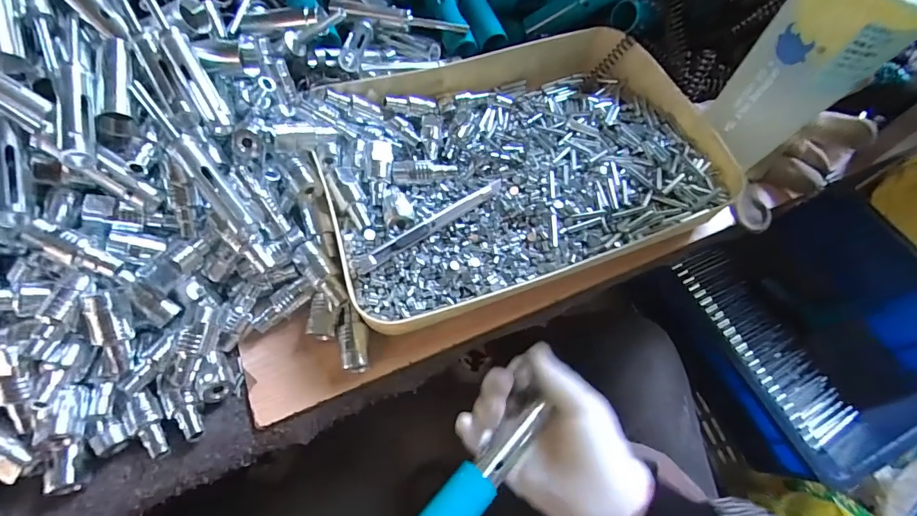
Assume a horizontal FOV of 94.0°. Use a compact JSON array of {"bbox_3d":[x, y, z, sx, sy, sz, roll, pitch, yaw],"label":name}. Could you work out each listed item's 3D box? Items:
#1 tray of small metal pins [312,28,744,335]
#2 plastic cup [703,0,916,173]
[{"bbox_3d":[0.051,-0.081,0.365,0.319,0.046,0.220,-19,66,-13],"label":"tray of small metal pins"},{"bbox_3d":[0.251,-0.139,0.313,0.075,0.148,0.076,1,63,-3],"label":"plastic cup"}]

